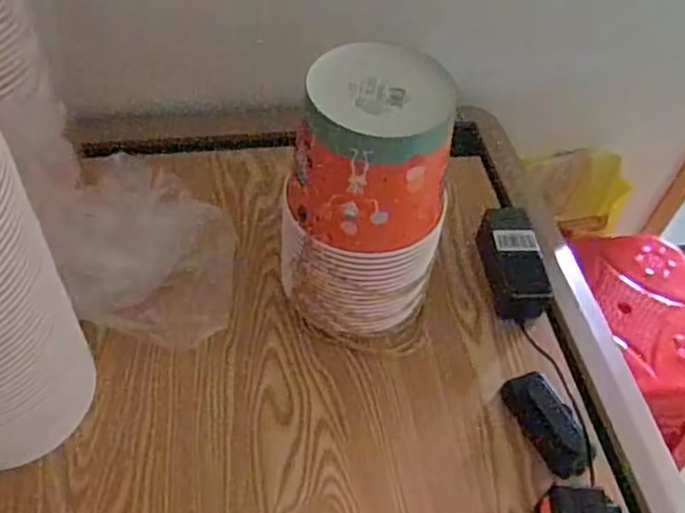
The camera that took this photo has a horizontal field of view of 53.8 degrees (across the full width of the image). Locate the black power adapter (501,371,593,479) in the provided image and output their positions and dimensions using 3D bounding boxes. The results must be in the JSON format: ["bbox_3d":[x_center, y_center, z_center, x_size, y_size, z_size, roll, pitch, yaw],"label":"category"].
[{"bbox_3d":[0.206,0.165,0.677,0.046,0.027,0.111,-15,55,-17],"label":"black power adapter"}]

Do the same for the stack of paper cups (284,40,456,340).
[{"bbox_3d":[0.021,-0.044,0.667,0.144,0.265,0.139,-14,54,-17],"label":"stack of paper cups"}]

